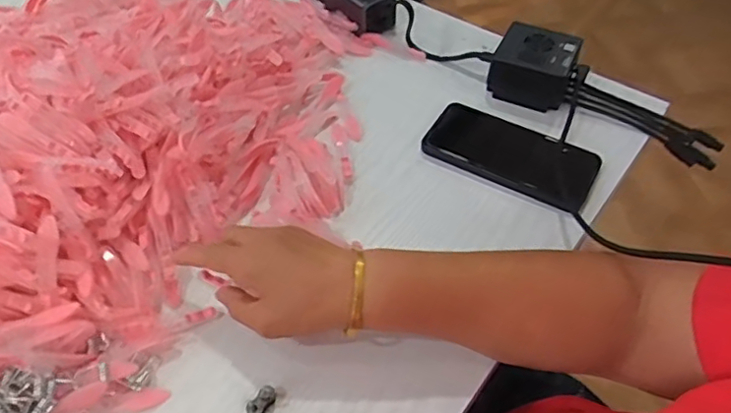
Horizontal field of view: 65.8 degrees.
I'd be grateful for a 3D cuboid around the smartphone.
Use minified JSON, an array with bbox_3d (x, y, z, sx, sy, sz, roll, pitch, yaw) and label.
[{"bbox_3d":[0.135,-0.051,0.527,0.151,0.016,0.078,25,57,19],"label":"smartphone"}]

